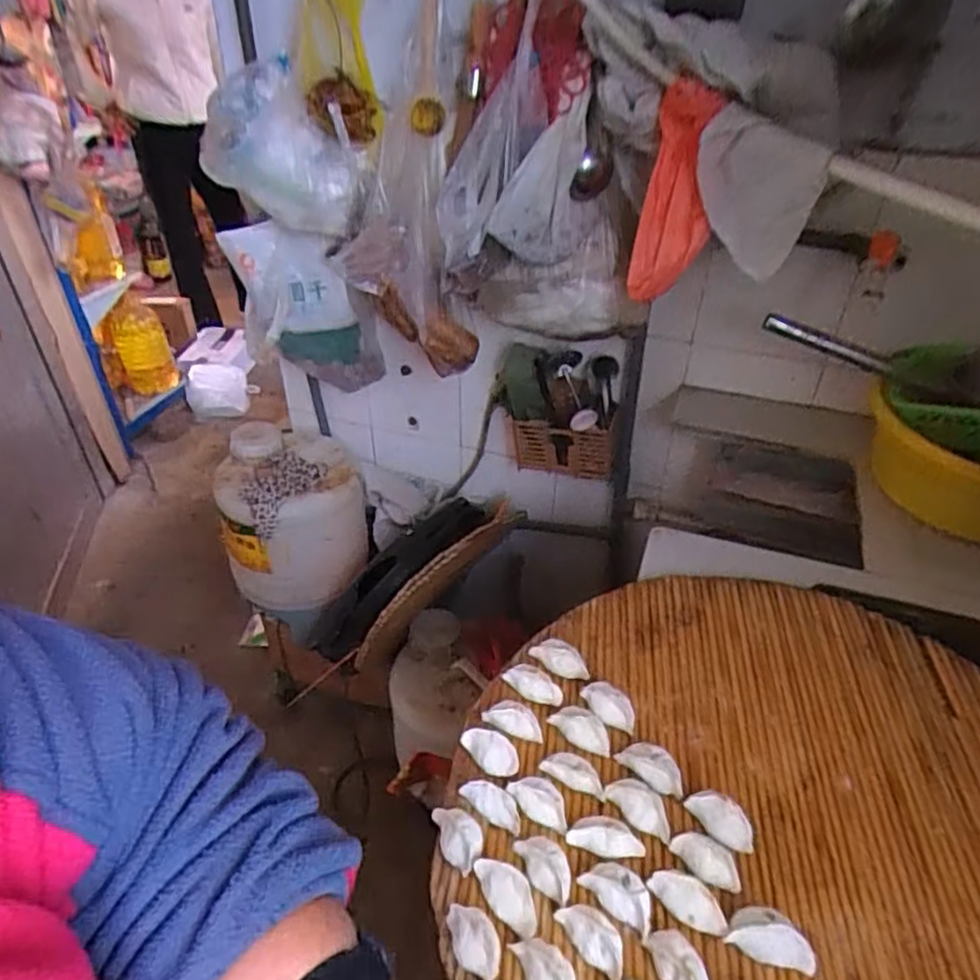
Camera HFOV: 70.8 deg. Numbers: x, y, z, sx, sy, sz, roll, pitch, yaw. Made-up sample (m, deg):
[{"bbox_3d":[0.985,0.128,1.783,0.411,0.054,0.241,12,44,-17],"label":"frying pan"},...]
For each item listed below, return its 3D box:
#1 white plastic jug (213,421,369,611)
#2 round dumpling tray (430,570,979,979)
[{"bbox_3d":[-0.365,0.041,1.292,0.246,0.256,0.239,-8,40,-11],"label":"white plastic jug"},{"bbox_3d":[0.235,0.257,0.566,0.491,0.035,0.519,0,39,0],"label":"round dumpling tray"}]

